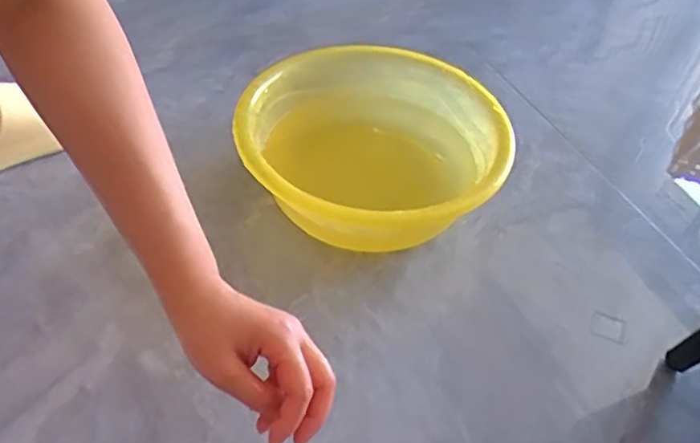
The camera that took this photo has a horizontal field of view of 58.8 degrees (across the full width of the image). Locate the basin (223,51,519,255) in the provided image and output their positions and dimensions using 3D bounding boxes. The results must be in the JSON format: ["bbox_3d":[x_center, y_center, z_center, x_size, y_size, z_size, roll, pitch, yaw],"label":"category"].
[{"bbox_3d":[0.025,-0.068,0.685,0.271,0.114,0.254,2,46,-2],"label":"basin"}]

